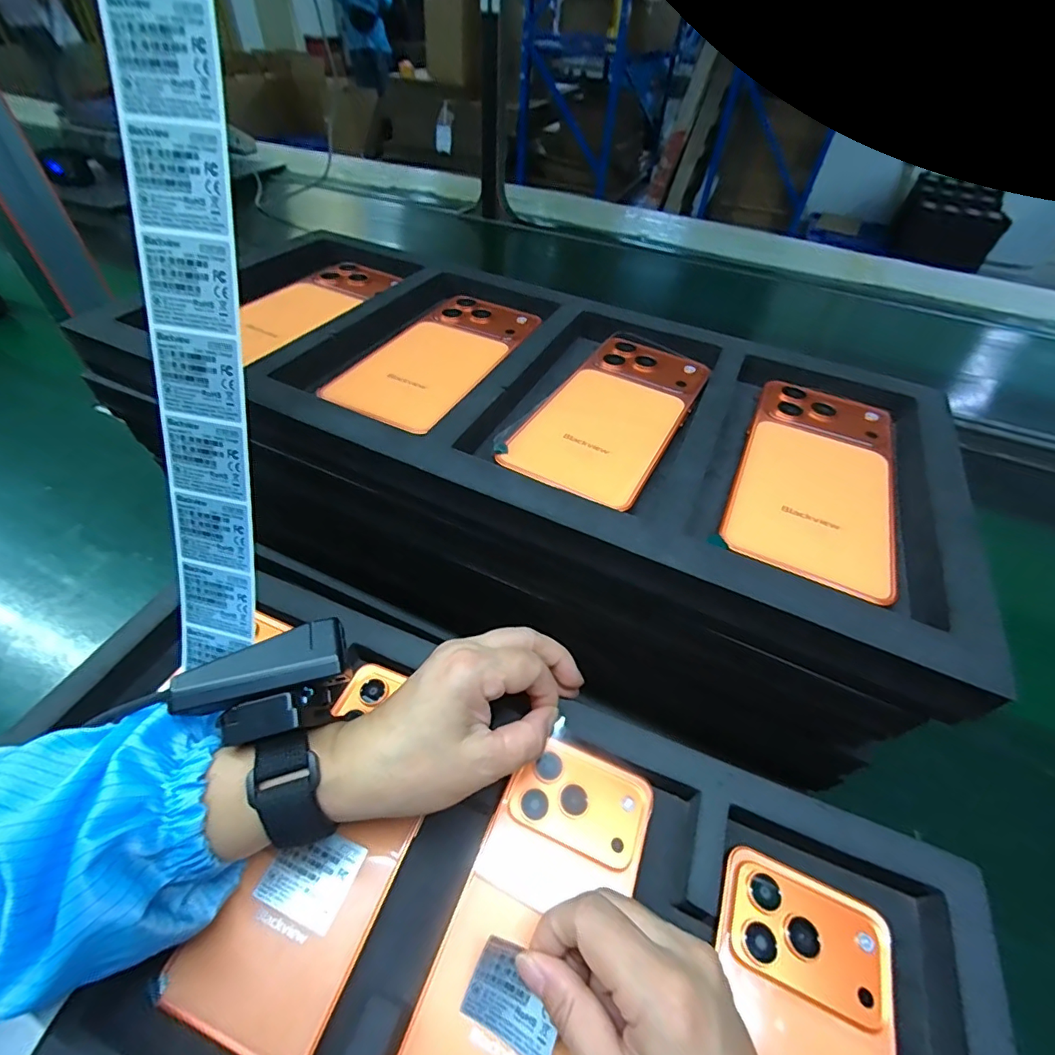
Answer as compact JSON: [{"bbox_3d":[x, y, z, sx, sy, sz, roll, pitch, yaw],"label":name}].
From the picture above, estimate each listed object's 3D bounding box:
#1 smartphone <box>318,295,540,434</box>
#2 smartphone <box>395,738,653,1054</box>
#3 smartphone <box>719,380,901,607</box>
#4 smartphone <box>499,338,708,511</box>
[{"bbox_3d":[-0.057,-0.112,0.318,0.074,0.014,0.148,21,49,14],"label":"smartphone"},{"bbox_3d":[0.004,0.183,0.221,0.076,0.018,0.160,21,52,14],"label":"smartphone"},{"bbox_3d":[0.153,-0.030,0.257,0.075,0.006,0.154,22,50,15],"label":"smartphone"},{"bbox_3d":[0.052,-0.070,0.286,0.075,0.006,0.156,25,51,18],"label":"smartphone"}]

